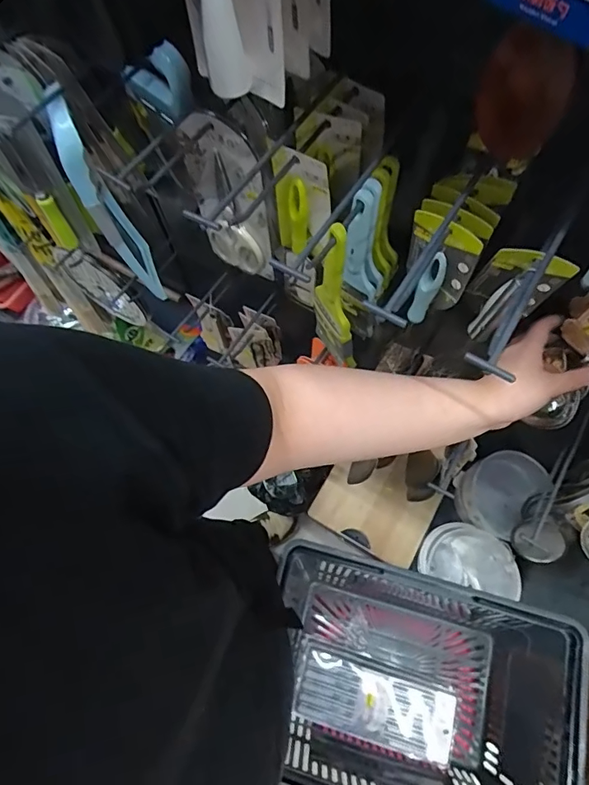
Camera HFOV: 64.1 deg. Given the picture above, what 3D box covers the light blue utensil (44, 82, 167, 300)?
[{"bbox_3d":[-0.246,-0.241,0.626,0.040,0.266,0.144,-24,69,-8],"label":"light blue utensil"}]

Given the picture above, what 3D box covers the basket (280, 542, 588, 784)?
[{"bbox_3d":[0.187,0.488,0.795,0.453,0.260,0.323,12,68,7],"label":"basket"}]

